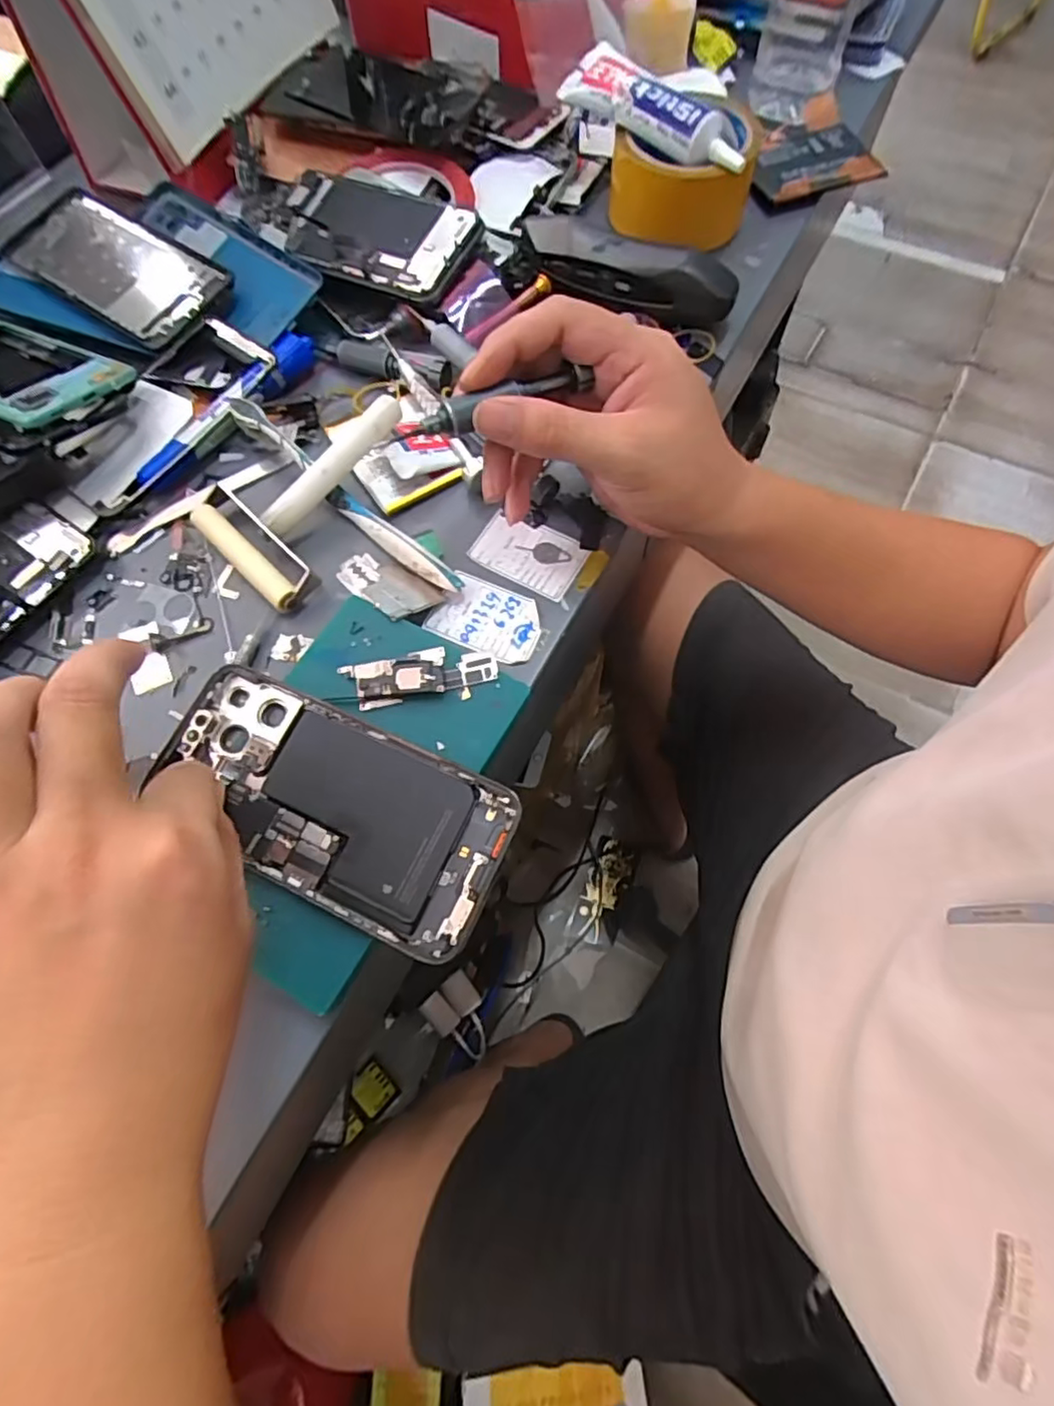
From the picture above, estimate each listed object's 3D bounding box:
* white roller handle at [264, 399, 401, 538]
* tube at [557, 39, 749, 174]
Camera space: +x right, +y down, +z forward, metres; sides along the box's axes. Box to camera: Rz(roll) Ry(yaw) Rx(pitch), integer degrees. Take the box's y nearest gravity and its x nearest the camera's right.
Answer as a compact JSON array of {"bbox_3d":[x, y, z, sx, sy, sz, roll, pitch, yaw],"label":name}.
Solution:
[{"bbox_3d":[-0.106,-0.128,0.343,0.096,0.015,0.011,-45,76,-2],"label":"white roller handle"},{"bbox_3d":[0.083,-0.382,0.406,0.135,0.027,0.031,37,73,16],"label":"tube"}]

